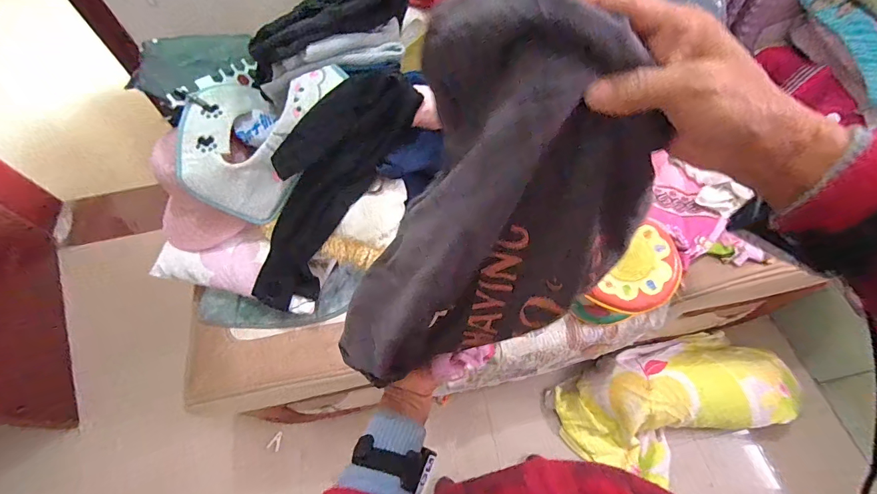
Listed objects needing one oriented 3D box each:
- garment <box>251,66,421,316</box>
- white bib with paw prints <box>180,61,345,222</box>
[{"bbox_3d":[-0.233,-0.103,0.762,0.149,0.091,0.512,34,101,20],"label":"garment"},{"bbox_3d":[-0.368,-0.217,0.775,0.308,0.170,0.289,19,63,13],"label":"white bib with paw prints"}]

